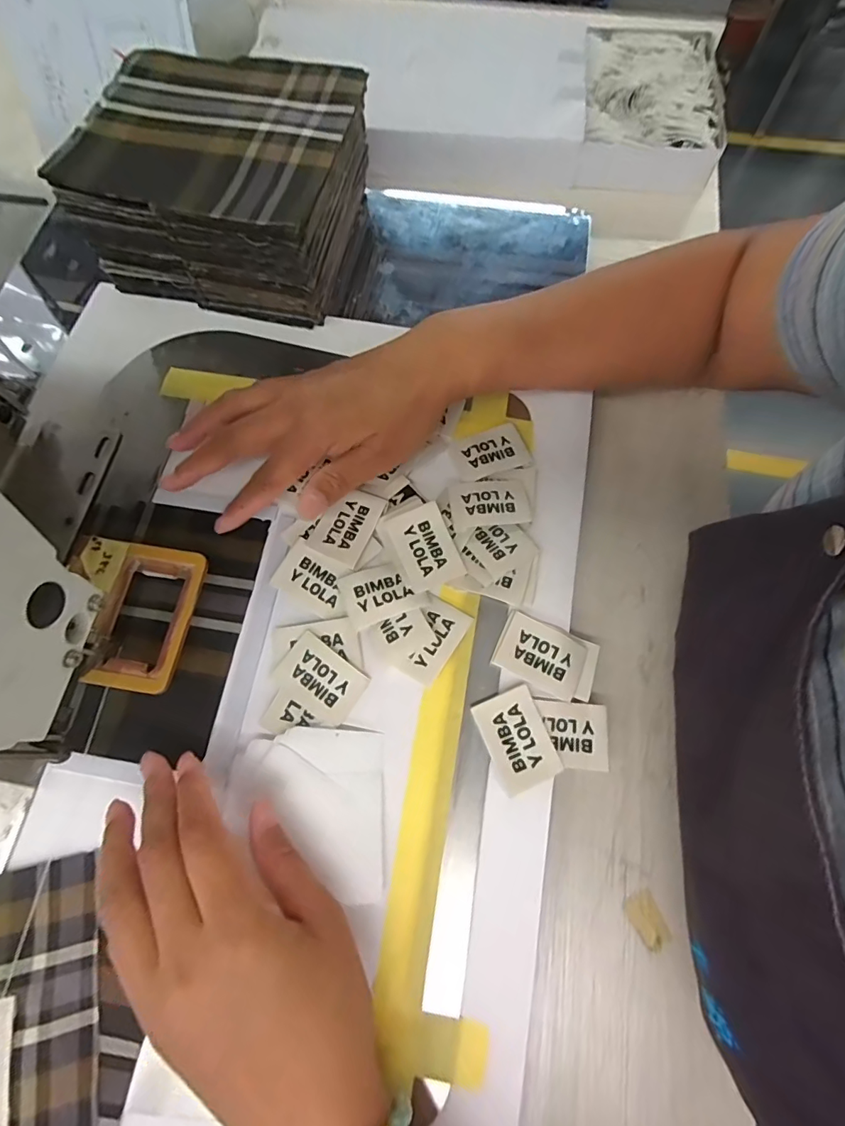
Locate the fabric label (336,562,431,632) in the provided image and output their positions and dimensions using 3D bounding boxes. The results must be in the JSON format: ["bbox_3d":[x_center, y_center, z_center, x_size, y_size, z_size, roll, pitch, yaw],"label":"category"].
[{"bbox_3d":[-0.024,0.018,0.287,0.046,0.004,0.034,-20,68,-5],"label":"fabric label"}]

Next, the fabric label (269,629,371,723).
[{"bbox_3d":[-0.058,0.065,0.275,0.048,0.004,0.033,33,81,10],"label":"fabric label"}]

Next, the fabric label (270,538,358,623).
[{"bbox_3d":[-0.063,0.010,0.292,0.049,0.004,0.032,30,82,4],"label":"fabric label"}]

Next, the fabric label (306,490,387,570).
[{"bbox_3d":[-0.047,-0.024,0.301,0.033,0.004,0.047,23,72,9],"label":"fabric label"}]

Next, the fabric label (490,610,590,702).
[{"bbox_3d":[0.069,0.052,0.277,0.049,0.004,0.035,25,72,10],"label":"fabric label"}]

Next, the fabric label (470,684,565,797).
[{"bbox_3d":[0.052,0.095,0.263,0.034,0.004,0.047,-22,71,-7],"label":"fabric label"}]

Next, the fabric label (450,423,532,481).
[{"bbox_3d":[0.045,-0.075,0.322,0.047,0.005,0.034,-19,70,-5],"label":"fabric label"}]

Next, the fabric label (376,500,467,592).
[{"bbox_3d":[0.000,-0.009,0.293,0.037,0.005,0.049,-23,77,-7],"label":"fabric label"}]

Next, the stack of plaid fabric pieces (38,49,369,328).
[{"bbox_3d":[-0.137,-0.270,0.352,0.173,0.087,0.156,11,72,5],"label":"stack of plaid fabric pieces"}]

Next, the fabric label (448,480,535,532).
[{"bbox_3d":[0.043,-0.039,0.305,0.048,0.007,0.034,-6,70,-1],"label":"fabric label"}]

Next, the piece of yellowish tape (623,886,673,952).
[{"bbox_3d":[0.119,0.188,0.254,0.017,0.004,0.026,-29,72,-9],"label":"piece of yellowish tape"}]

